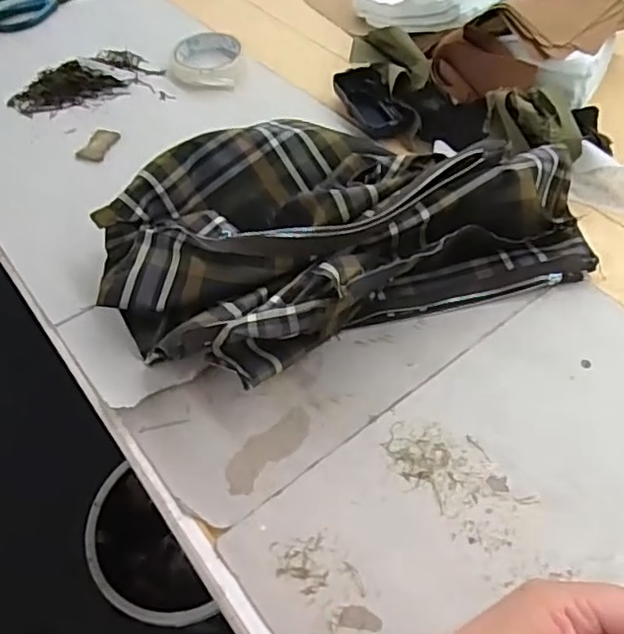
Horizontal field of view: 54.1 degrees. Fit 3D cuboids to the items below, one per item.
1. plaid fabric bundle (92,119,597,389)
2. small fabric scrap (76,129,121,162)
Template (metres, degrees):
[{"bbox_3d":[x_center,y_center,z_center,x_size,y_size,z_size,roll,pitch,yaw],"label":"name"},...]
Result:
[{"bbox_3d":[0.022,-0.083,0.514,0.374,0.087,0.223,-22,54,-11],"label":"plaid fabric bundle"},{"bbox_3d":[-0.229,-0.184,0.657,0.028,0.009,0.051,10,55,13],"label":"small fabric scrap"}]

